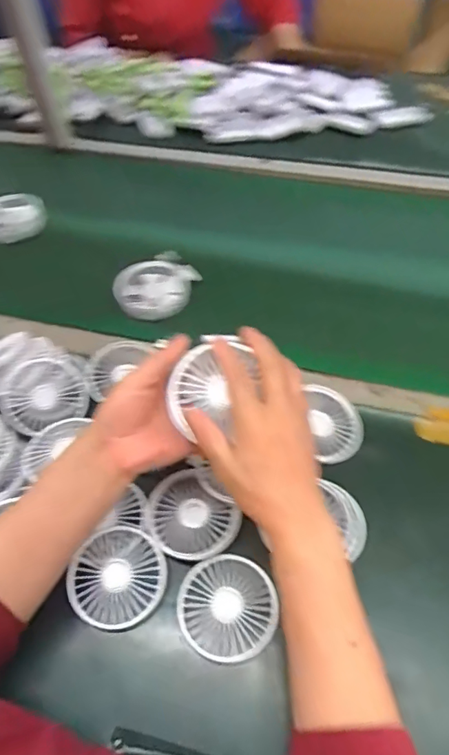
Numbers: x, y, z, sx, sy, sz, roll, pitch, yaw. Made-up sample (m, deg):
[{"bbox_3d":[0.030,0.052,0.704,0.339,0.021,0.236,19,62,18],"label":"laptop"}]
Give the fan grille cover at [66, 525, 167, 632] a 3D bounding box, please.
[{"bbox_3d":[-0.100,0.186,0.460,0.088,0.020,0.083,-18,55,-10],"label":"fan grille cover"}]

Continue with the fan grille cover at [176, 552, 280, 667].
[{"bbox_3d":[0.001,0.208,0.445,0.084,0.015,0.083,-4,54,0],"label":"fan grille cover"}]

